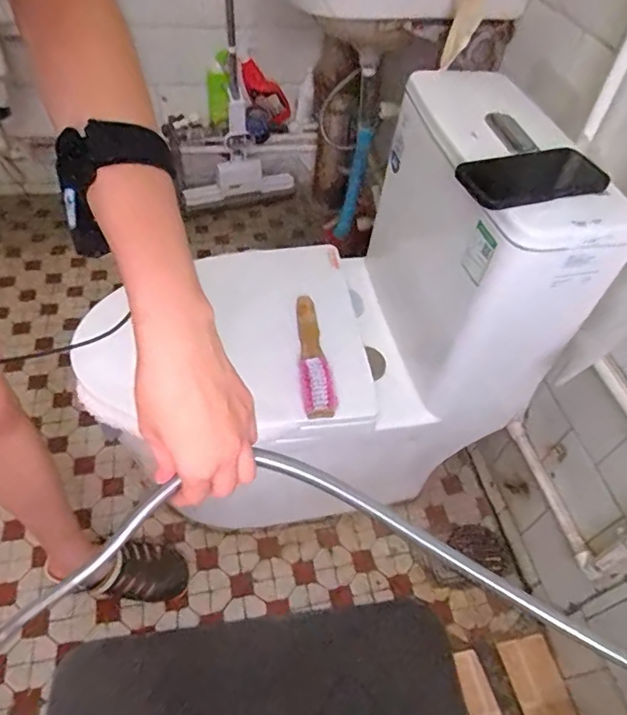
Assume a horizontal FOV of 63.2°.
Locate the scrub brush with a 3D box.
[{"bbox_3d":[-0.006,-0.009,0.765,0.044,0.026,0.226,-4,51,-10],"label":"scrub brush"}]

